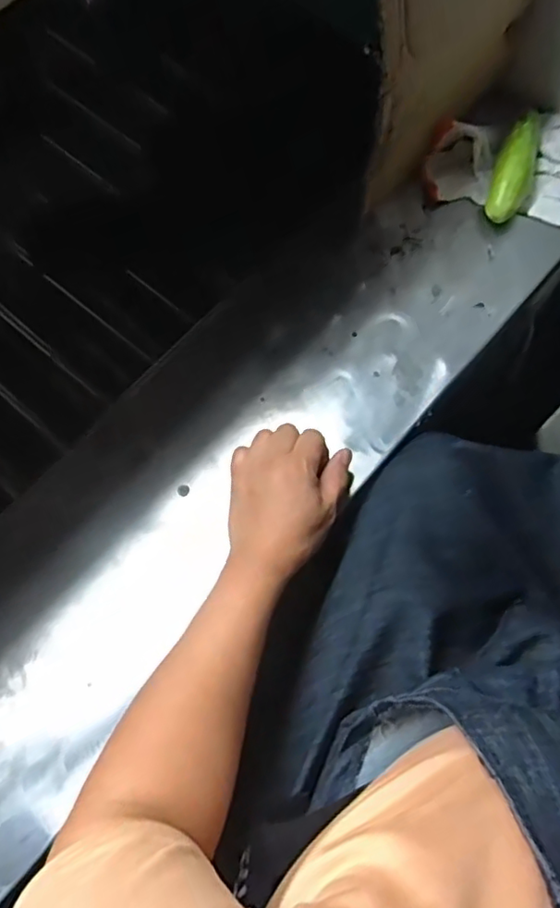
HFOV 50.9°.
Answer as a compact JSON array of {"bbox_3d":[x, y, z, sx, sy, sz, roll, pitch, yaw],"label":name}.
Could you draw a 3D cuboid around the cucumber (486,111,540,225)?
[{"bbox_3d":[0.243,-0.296,0.603,0.040,0.033,0.118,19,88,9],"label":"cucumber"}]

